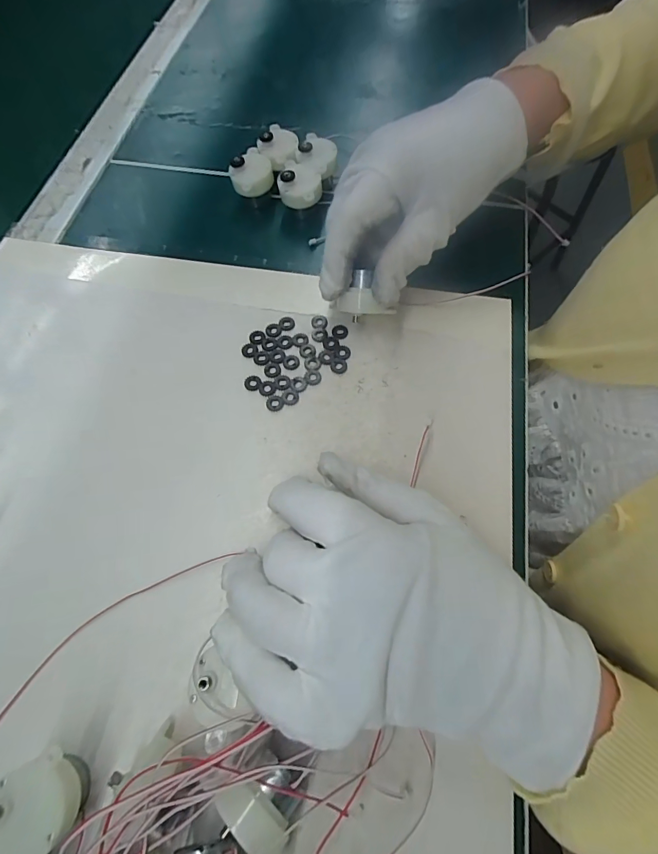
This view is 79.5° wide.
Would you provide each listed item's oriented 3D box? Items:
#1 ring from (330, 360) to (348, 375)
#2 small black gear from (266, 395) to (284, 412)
[{"bbox_3d":[0.006,-0.040,0.254,0.011,0.004,0.011,0,67,1],"label":"ring"},{"bbox_3d":[-0.034,-0.015,0.245,0.011,0.004,0.010,0,67,1],"label":"small black gear"}]

